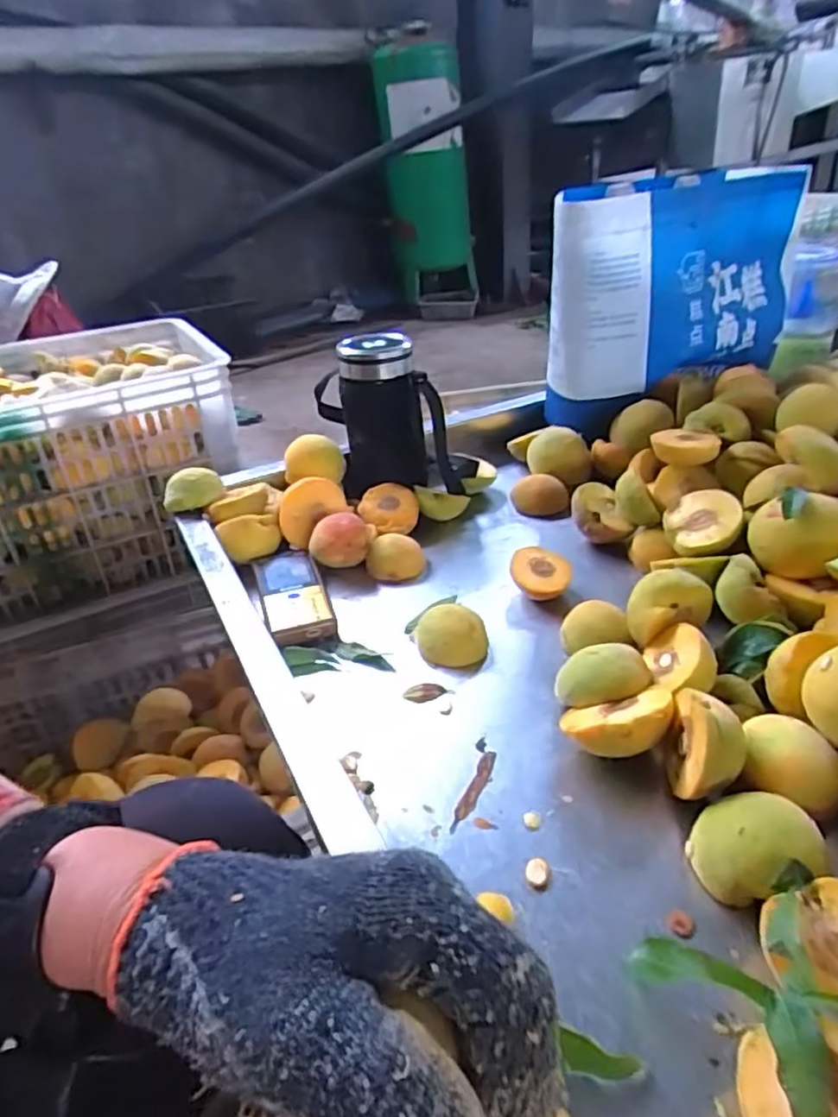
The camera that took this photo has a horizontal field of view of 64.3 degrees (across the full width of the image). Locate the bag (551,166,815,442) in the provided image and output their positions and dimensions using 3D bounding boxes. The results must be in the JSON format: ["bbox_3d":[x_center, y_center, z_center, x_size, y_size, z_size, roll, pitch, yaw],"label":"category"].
[{"bbox_3d":[0.296,-0.306,0.783,0.322,0.226,0.126,-25,36,-30],"label":"bag"}]

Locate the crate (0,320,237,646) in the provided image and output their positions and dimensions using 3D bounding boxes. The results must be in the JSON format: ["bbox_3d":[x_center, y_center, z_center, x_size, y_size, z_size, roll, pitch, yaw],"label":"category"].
[{"bbox_3d":[-0.508,-0.110,0.878,0.476,0.265,0.322,-21,34,-25],"label":"crate"}]

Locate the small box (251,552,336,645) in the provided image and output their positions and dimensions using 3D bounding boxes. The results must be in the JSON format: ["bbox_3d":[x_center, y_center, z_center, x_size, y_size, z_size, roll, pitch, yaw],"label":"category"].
[{"bbox_3d":[-0.111,0.033,0.591,0.055,0.019,0.122,-14,32,-14],"label":"small box"}]

